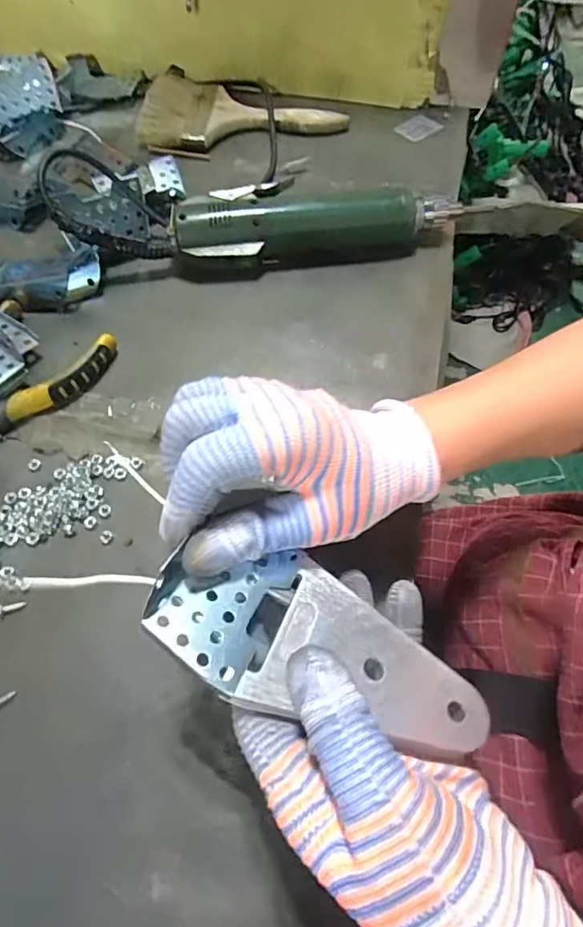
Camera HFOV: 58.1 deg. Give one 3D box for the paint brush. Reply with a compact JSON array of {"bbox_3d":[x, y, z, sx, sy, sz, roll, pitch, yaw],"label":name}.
[{"bbox_3d":[-0.045,-0.334,0.496,0.189,0.017,0.097,1,62,-2],"label":"paint brush"}]

